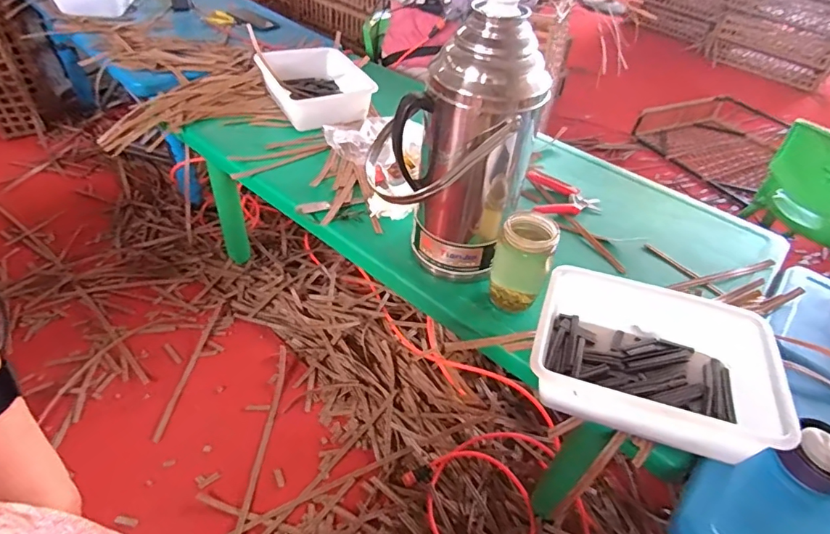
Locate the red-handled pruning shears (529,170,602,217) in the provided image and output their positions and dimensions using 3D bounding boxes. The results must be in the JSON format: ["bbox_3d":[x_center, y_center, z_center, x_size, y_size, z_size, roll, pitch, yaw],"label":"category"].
[{"bbox_3d":[0.297,-0.139,0.951,0.137,0.012,0.134,5,43,-1],"label":"red-handled pruning shears"}]

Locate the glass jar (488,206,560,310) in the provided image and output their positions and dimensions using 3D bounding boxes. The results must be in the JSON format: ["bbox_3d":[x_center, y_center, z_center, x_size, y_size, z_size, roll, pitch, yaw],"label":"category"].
[{"bbox_3d":[0.152,-0.007,0.692,0.069,0.131,0.073,4,43,-3],"label":"glass jar"}]

